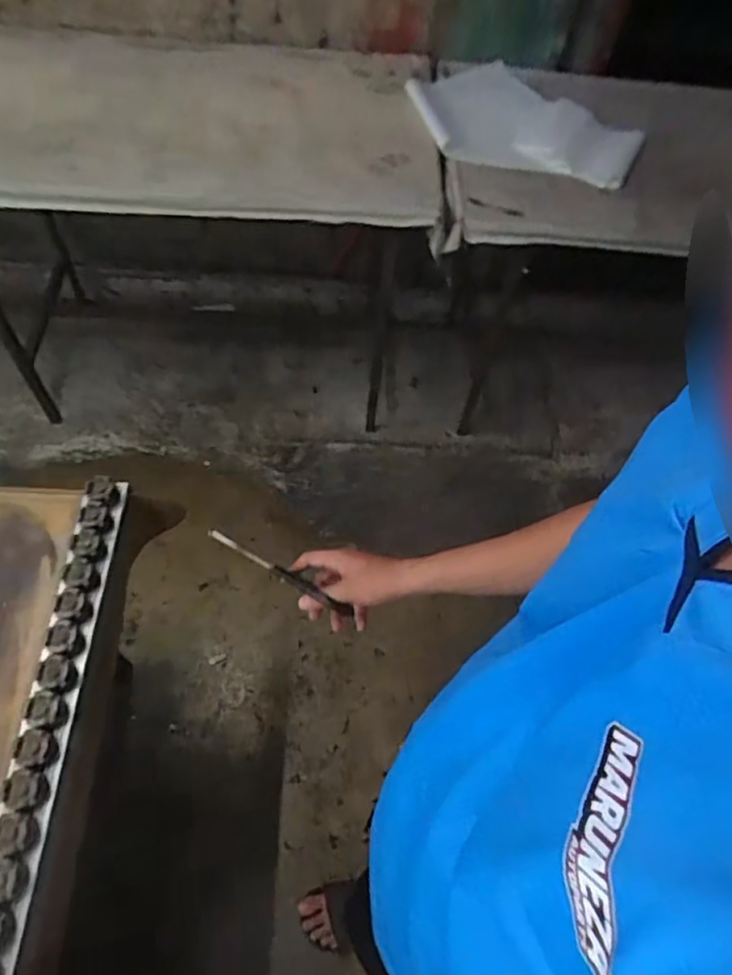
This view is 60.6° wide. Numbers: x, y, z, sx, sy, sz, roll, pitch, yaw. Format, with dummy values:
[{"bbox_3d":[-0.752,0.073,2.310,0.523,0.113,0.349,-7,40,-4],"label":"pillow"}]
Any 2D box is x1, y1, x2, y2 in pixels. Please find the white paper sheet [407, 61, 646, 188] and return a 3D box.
[{"bbox_3d":[0.301,-0.725,1.262,0.471,0.050,0.260,30,72,11],"label":"white paper sheet"}]

